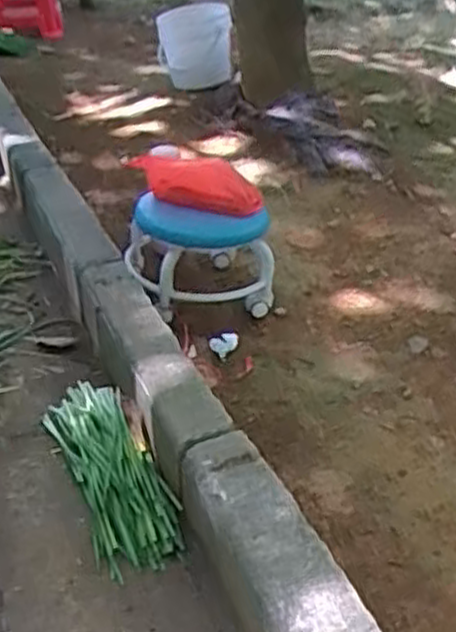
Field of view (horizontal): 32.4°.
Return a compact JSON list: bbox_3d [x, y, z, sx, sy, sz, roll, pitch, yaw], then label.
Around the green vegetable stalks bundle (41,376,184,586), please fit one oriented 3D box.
[{"bbox_3d":[-0.170,0.214,1.127,0.118,0.023,0.366,-14,36,-20],"label":"green vegetable stalks bundle"}]

